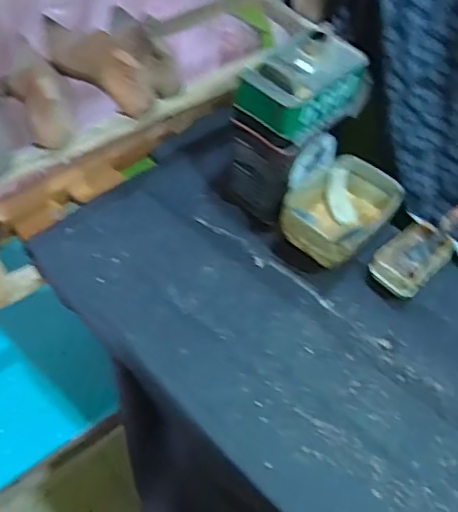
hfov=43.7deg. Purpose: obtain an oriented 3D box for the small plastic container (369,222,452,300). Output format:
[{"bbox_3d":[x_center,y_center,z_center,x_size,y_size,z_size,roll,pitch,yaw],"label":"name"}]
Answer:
[{"bbox_3d":[0.271,0.003,0.849,0.077,0.052,0.129,38,56,23],"label":"small plastic container"}]

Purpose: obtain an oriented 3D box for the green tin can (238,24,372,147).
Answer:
[{"bbox_3d":[0.095,-0.239,0.798,0.116,0.084,0.164,36,56,22],"label":"green tin can"}]

